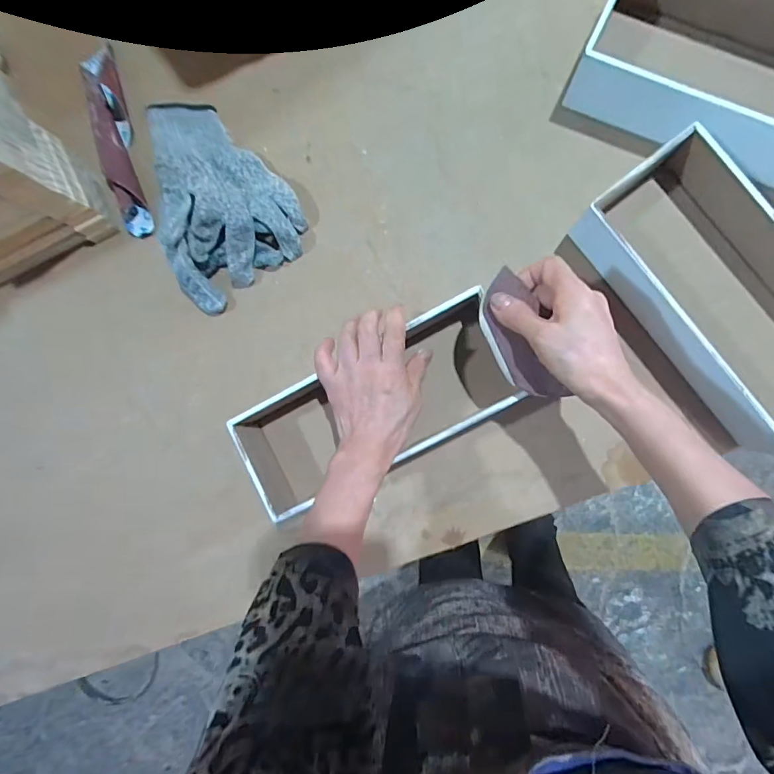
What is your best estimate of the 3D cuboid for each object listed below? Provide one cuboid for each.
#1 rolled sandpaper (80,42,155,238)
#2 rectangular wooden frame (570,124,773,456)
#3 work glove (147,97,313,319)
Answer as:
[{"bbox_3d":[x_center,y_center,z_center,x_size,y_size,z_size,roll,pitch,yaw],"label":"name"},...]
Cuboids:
[{"bbox_3d":[-0.289,-0.263,0.474,0.031,0.030,0.200,-11,90,10],"label":"rolled sandpaper"},{"bbox_3d":[0.293,-0.081,0.372,0.122,0.066,0.254,-37,85,7],"label":"rectangular wooden frame"},{"bbox_3d":[-0.184,-0.193,0.442,0.141,0.063,0.186,-33,86,9],"label":"work glove"}]

